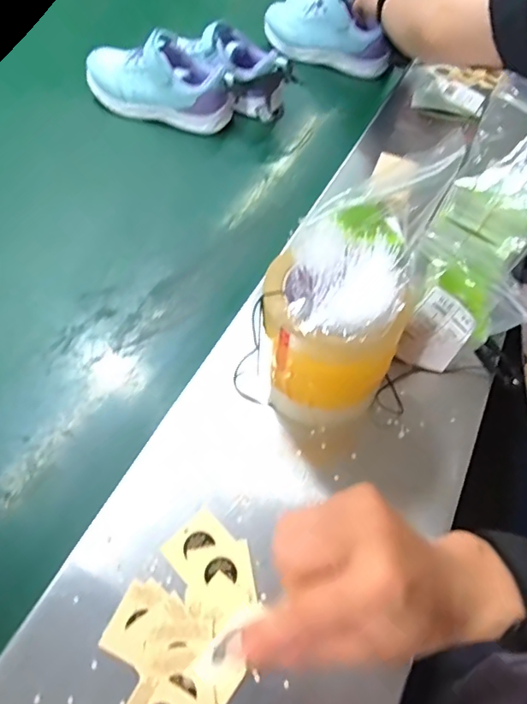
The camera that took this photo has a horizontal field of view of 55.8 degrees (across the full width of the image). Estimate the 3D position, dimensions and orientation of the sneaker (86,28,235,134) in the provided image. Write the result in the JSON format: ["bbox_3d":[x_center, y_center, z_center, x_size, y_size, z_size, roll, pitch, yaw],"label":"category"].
[{"bbox_3d":[-0.141,-0.365,0.675,0.212,0.083,0.079,12,56,4],"label":"sneaker"}]

